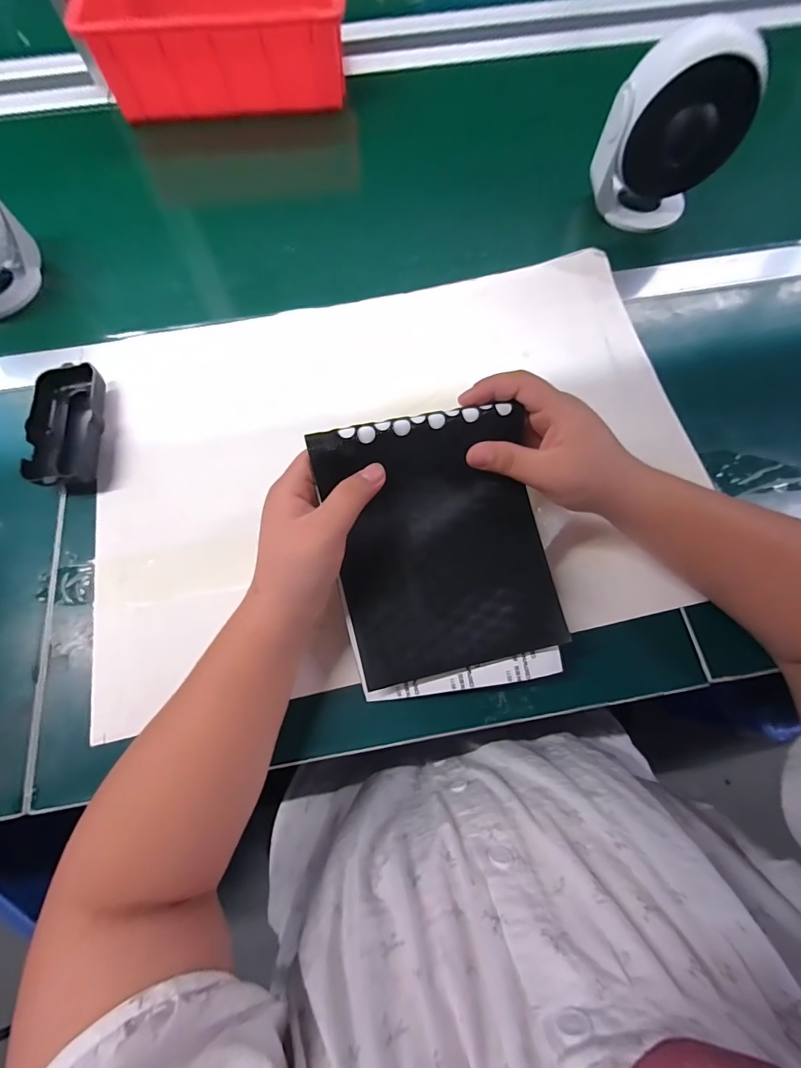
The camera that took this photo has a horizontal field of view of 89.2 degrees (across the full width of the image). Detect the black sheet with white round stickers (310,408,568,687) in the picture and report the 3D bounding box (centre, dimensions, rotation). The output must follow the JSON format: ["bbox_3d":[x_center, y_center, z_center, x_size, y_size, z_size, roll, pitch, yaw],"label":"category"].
[{"bbox_3d":[0.026,0.008,0.259,0.131,0.023,0.160,-11,97,-2],"label":"black sheet with white round stickers"}]

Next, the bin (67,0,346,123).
[{"bbox_3d":[-0.215,-0.611,0.485,0.290,0.086,0.183,-3,71,0],"label":"bin"}]

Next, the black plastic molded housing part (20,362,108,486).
[{"bbox_3d":[-0.282,-0.089,0.347,0.050,0.031,0.115,-6,71,0],"label":"black plastic molded housing part"}]

